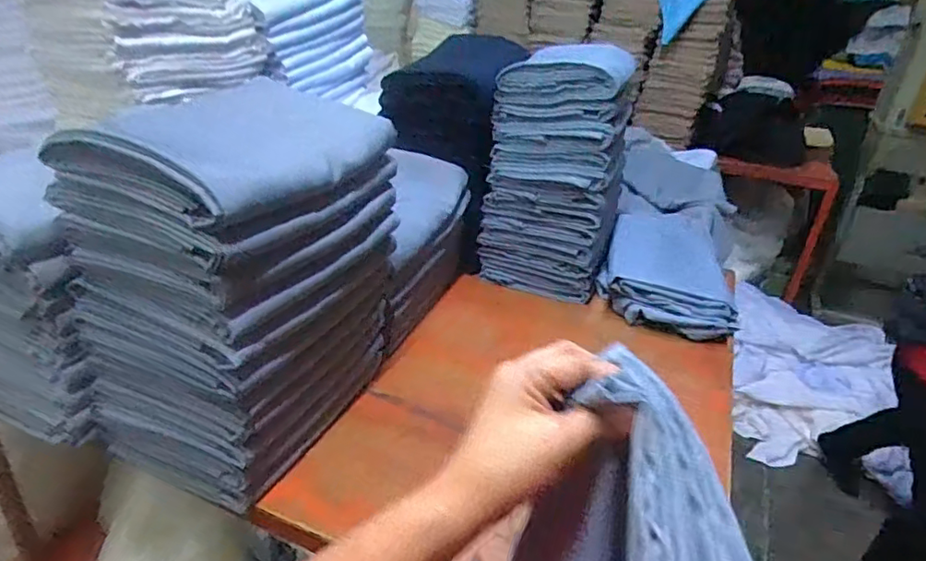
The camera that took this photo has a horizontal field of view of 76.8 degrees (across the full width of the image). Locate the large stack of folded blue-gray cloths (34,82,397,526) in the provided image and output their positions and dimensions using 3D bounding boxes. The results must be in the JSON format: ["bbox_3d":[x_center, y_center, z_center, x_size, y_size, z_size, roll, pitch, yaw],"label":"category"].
[{"bbox_3d":[-0.299,-0.012,0.820,0.278,0.441,0.360,15,30,18],"label":"large stack of folded blue-gray cloths"}]

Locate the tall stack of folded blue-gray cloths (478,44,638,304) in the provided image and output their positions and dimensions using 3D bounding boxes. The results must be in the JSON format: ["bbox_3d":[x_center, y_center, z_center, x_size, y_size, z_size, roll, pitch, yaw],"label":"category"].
[{"bbox_3d":[0.235,-0.268,1.357,0.279,0.504,0.314,14,30,16],"label":"tall stack of folded blue-gray cloths"}]

